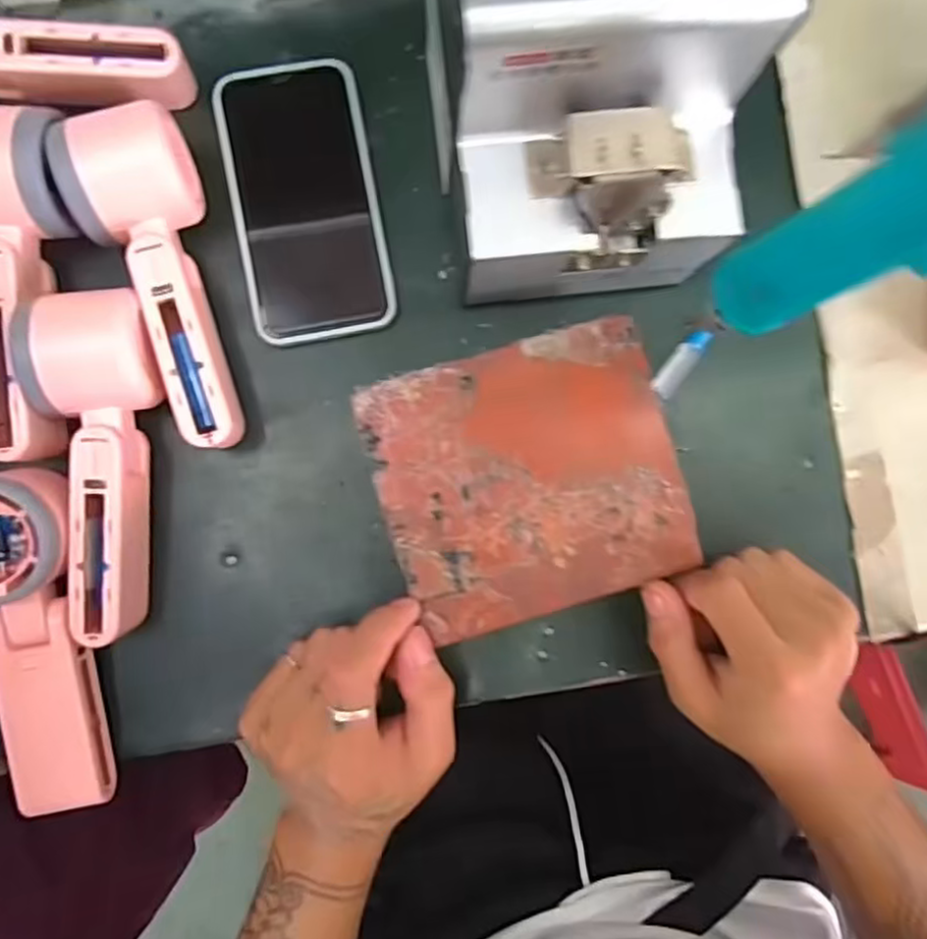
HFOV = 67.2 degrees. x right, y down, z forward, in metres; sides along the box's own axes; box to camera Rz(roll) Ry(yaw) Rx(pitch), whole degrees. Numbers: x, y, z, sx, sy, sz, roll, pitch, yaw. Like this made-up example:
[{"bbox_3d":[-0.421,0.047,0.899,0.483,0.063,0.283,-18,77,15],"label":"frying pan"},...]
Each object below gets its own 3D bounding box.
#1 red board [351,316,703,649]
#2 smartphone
[{"bbox_3d":[0.033,0.004,0.340,0.141,0.005,0.128,-17,90,-4],"label":"red board"},{"bbox_3d":[-0.084,-0.143,0.372,0.075,0.006,0.145,-11,88,-4],"label":"smartphone"}]

